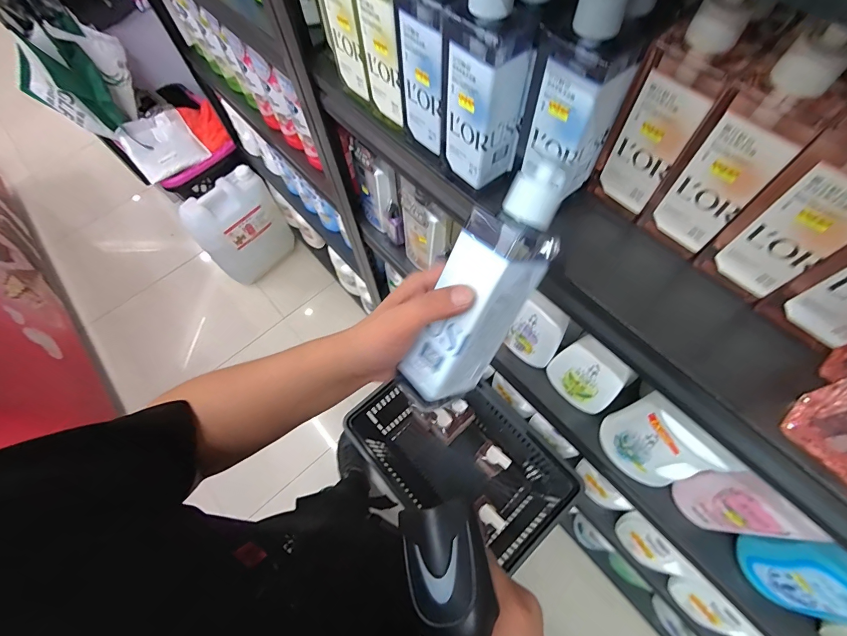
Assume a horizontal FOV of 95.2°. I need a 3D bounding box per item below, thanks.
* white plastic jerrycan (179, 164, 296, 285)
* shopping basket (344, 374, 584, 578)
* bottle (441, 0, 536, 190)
[{"bbox_3d":[-0.779,-0.370,1.686,0.178,0.425,0.344,41,74,20],"label":"white plastic jerrycan"},{"bbox_3d":[0.088,0.359,0.991,0.295,0.311,0.460,-41,69,-15],"label":"shopping basket"},{"bbox_3d":[0.056,-0.222,0.359,0.054,0.196,0.076,-38,68,-13],"label":"bottle"}]

